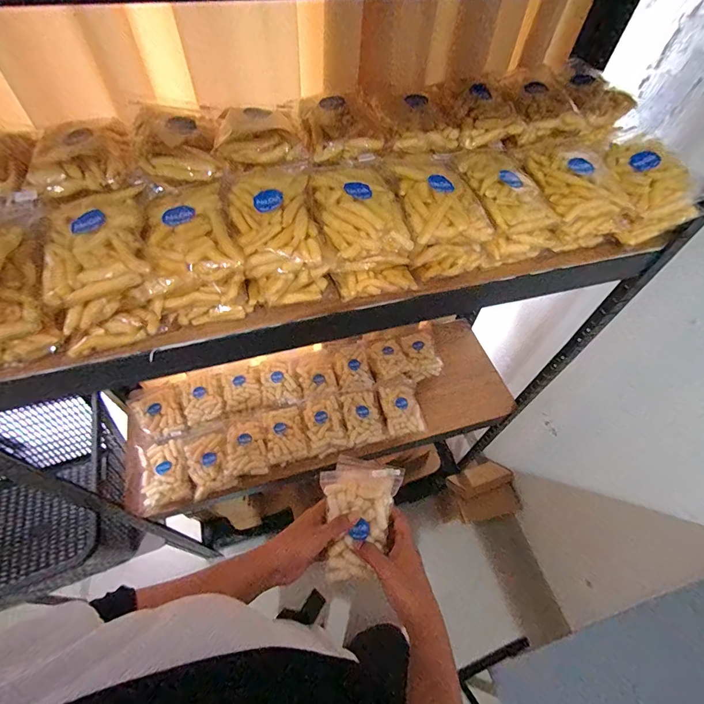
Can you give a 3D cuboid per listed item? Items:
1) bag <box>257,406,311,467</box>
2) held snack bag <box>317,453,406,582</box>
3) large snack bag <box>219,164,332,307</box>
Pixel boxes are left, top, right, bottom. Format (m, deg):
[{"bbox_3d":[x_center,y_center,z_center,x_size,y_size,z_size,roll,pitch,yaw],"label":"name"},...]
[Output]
[{"bbox_3d":[-0.146,0.173,0.785,0.090,0.032,0.114,-16,58,-13],"label":"bag"},{"bbox_3d":[-0.001,0.217,0.499,0.102,0.041,0.157,17,57,8],"label":"held snack bag"},{"bbox_3d":[-0.078,-0.116,0.376,0.084,0.074,0.122,-14,58,-12],"label":"large snack bag"}]

